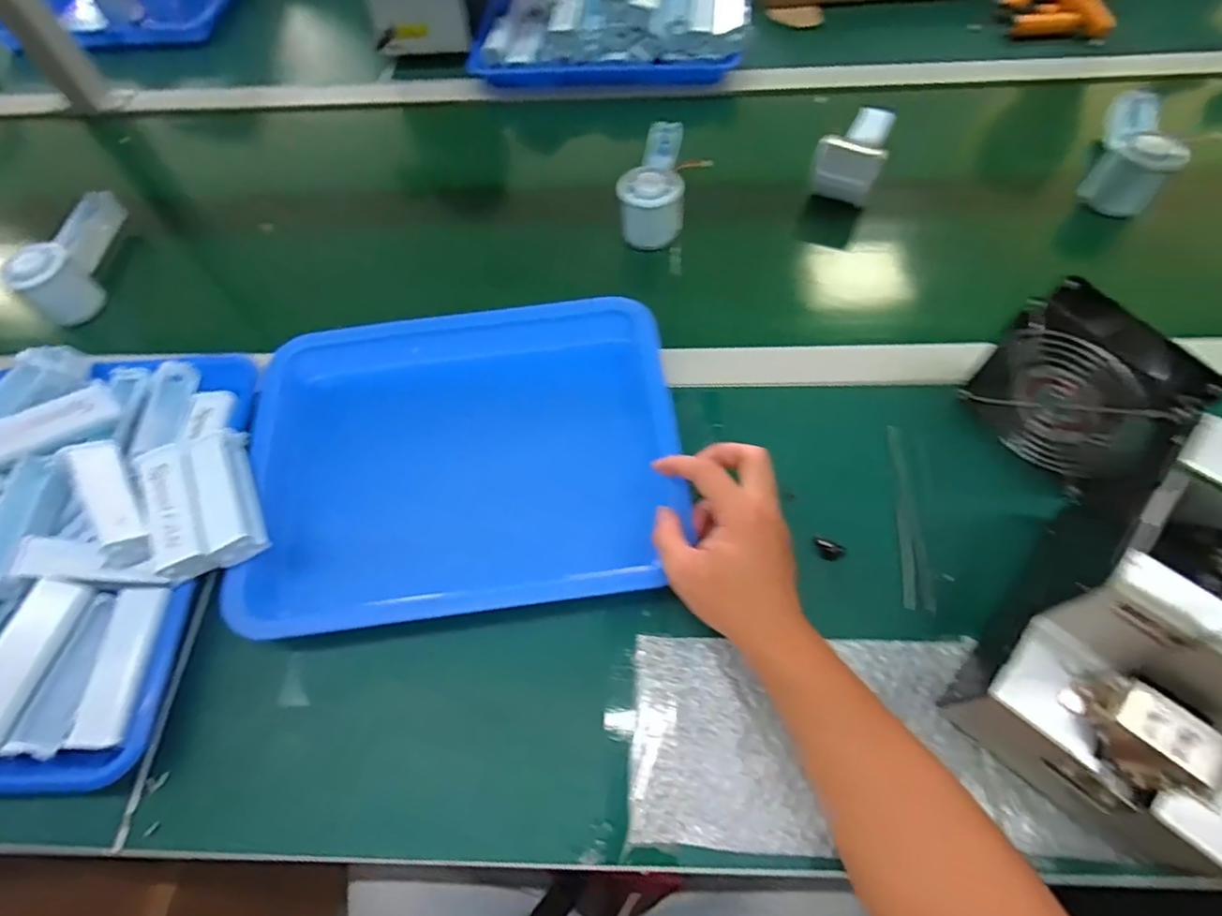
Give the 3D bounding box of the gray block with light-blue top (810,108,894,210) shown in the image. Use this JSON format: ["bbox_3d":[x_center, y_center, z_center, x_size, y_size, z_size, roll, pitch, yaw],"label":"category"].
[{"bbox_3d":[0.256,-0.328,0.639,0.065,0.057,0.161,18,63,13],"label":"gray block with light-blue top"}]

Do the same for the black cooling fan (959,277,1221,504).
[{"bbox_3d":[0.335,-0.043,0.431,0.051,0.111,0.130,-28,63,-13],"label":"black cooling fan"}]

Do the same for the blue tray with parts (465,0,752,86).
[{"bbox_3d":[-0.004,-0.575,0.780,0.341,0.083,0.213,-1,60,3],"label":"blue tray with parts"}]

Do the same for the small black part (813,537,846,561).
[{"bbox_3d":[0.160,0.067,0.450,0.021,0.007,0.011,36,68,21],"label":"small black part"}]

